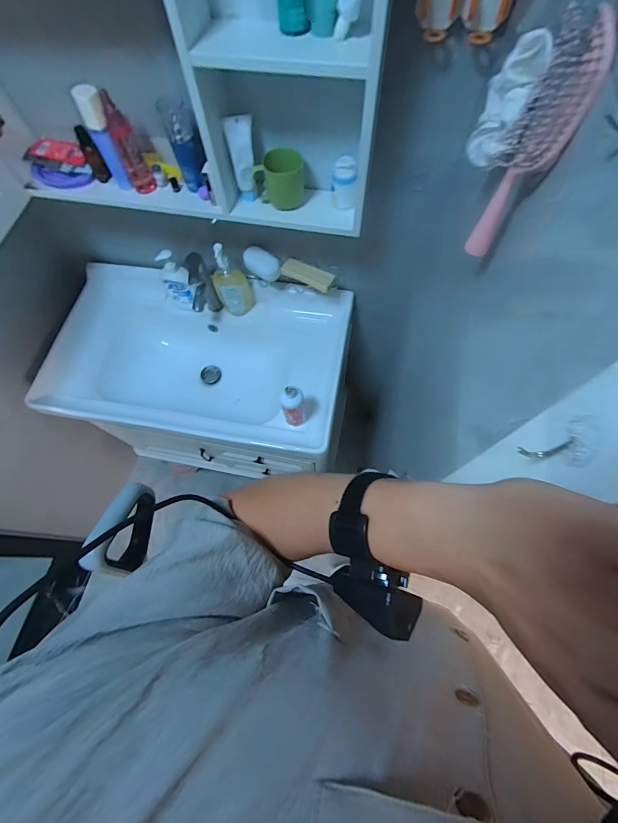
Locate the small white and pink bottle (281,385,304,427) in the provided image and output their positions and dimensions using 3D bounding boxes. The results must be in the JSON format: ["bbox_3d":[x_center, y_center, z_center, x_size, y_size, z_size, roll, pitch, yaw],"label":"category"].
[{"bbox_3d":[-0.037,-0.006,0.844,0.053,0.163,0.041,7,67,5],"label":"small white and pink bottle"}]

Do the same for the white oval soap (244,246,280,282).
[{"bbox_3d":[-0.119,-0.381,0.908,0.099,0.055,0.055,26,70,12],"label":"white oval soap"}]

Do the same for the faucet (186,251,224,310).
[{"bbox_3d":[-0.292,-0.331,0.974,0.071,0.181,0.104,-18,67,-6],"label":"faucet"}]

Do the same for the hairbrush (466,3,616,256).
[{"bbox_3d":[0.178,-0.210,0.289,0.033,0.162,0.052,14,68,8],"label":"hairbrush"}]

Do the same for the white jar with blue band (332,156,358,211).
[{"bbox_3d":[0.065,-0.419,0.649,0.041,0.080,0.042,0,67,2],"label":"white jar with blue band"}]

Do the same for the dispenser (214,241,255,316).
[{"bbox_3d":[-0.212,-0.355,0.959,0.093,0.231,0.042,-1,67,2],"label":"dispenser"}]

